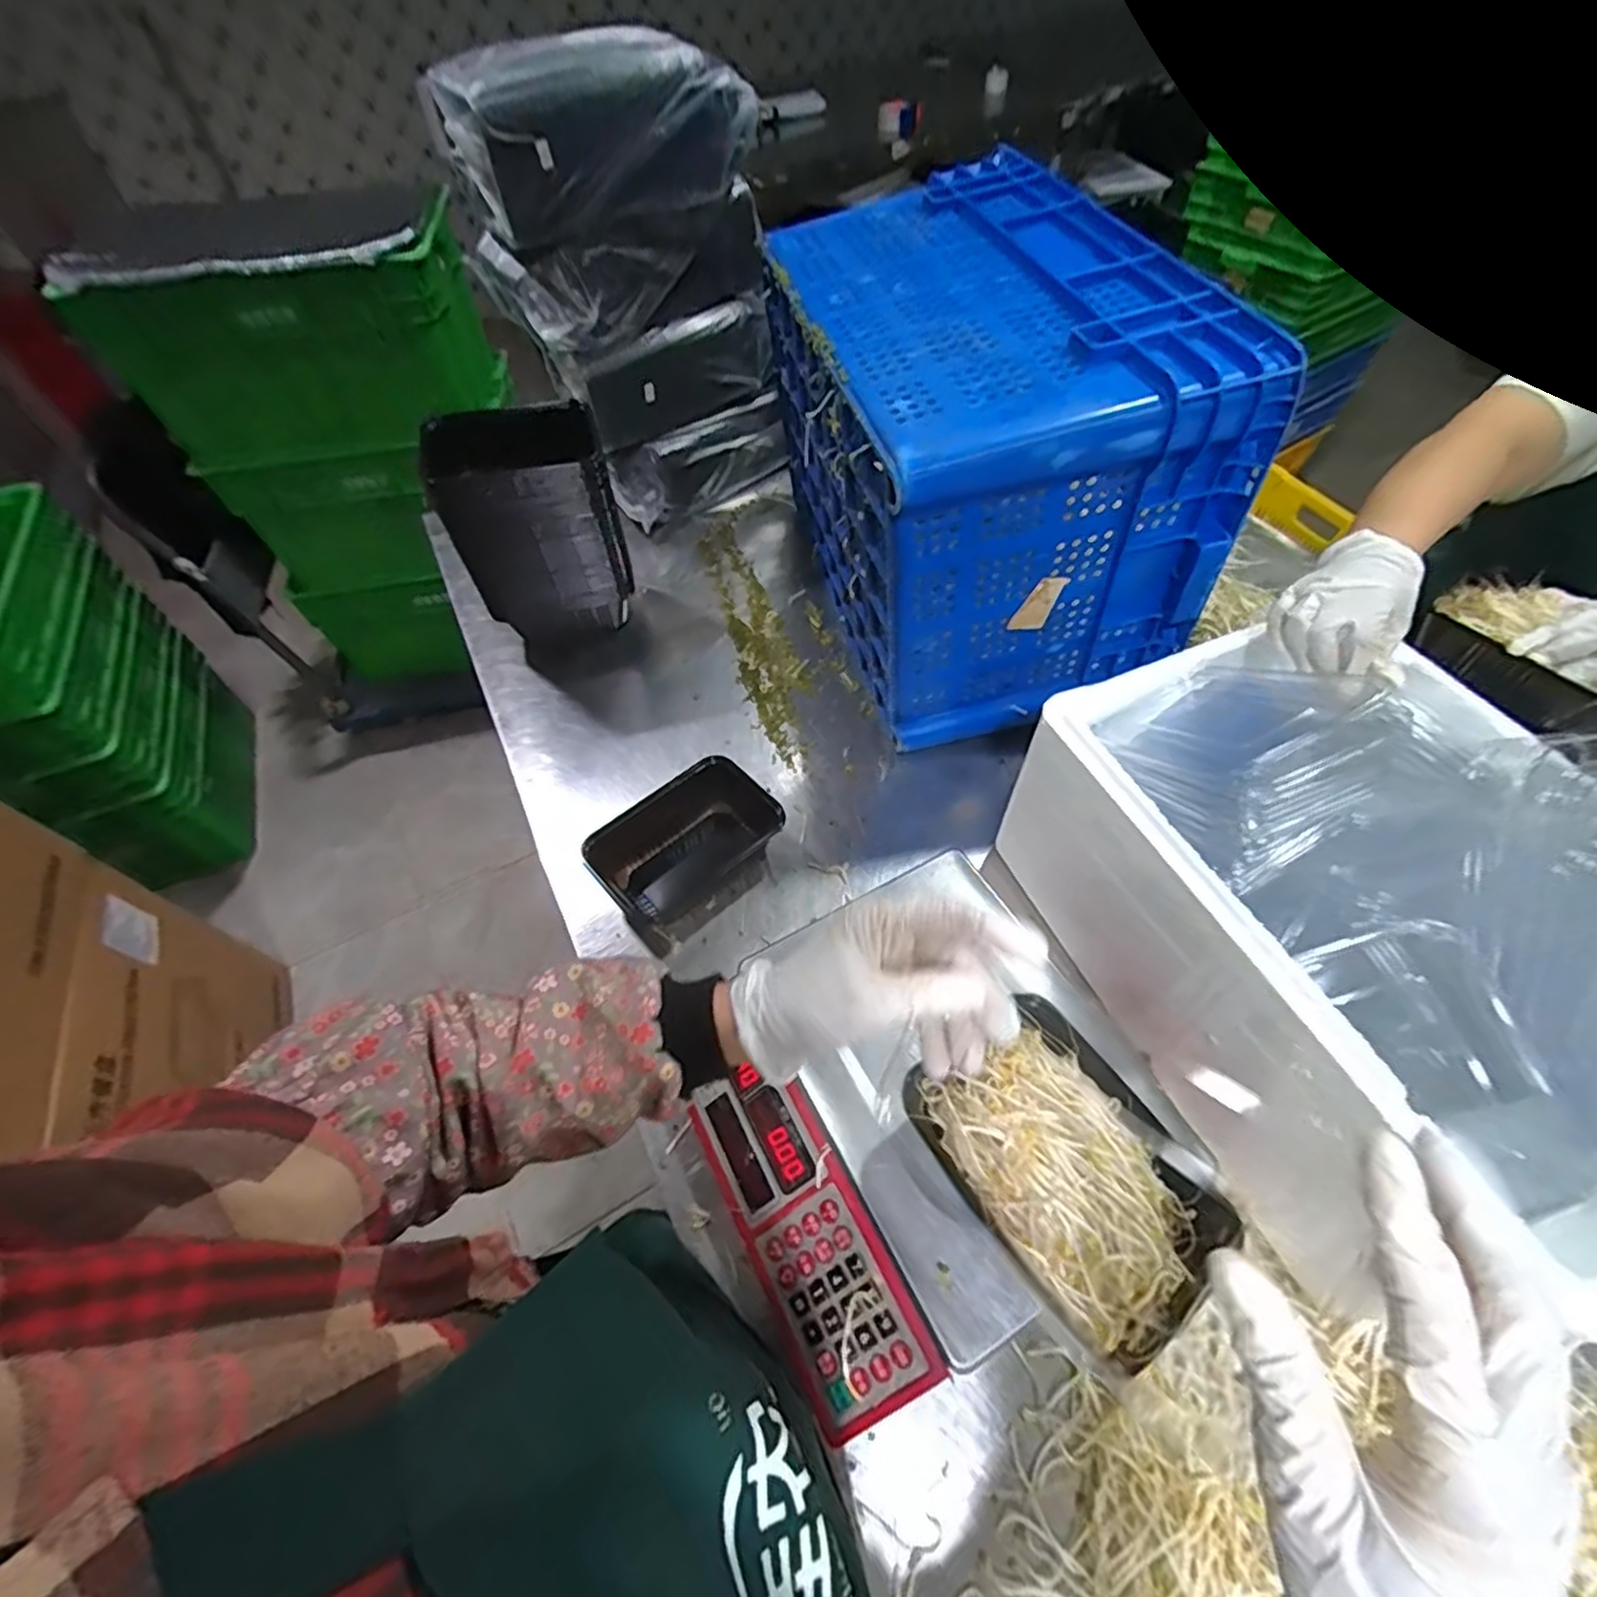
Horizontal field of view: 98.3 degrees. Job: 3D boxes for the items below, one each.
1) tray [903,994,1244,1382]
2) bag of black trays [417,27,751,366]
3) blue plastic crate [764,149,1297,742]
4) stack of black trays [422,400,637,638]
[{"bbox_3d":[0.163,0.215,0.413,0.121,0.029,0.170,-34,61,-20],"label":"tray"},{"bbox_3d":[-0.227,-0.737,0.842,0.326,0.245,0.155,-28,59,-16],"label":"bag of black trays"},{"bbox_3d":[0.174,-0.387,0.775,0.312,0.355,0.518,-12,55,-6],"label":"blue plastic crate"},{"bbox_3d":[-0.305,-0.304,0.840,0.179,0.267,0.121,-21,57,-12],"label":"stack of black trays"}]

